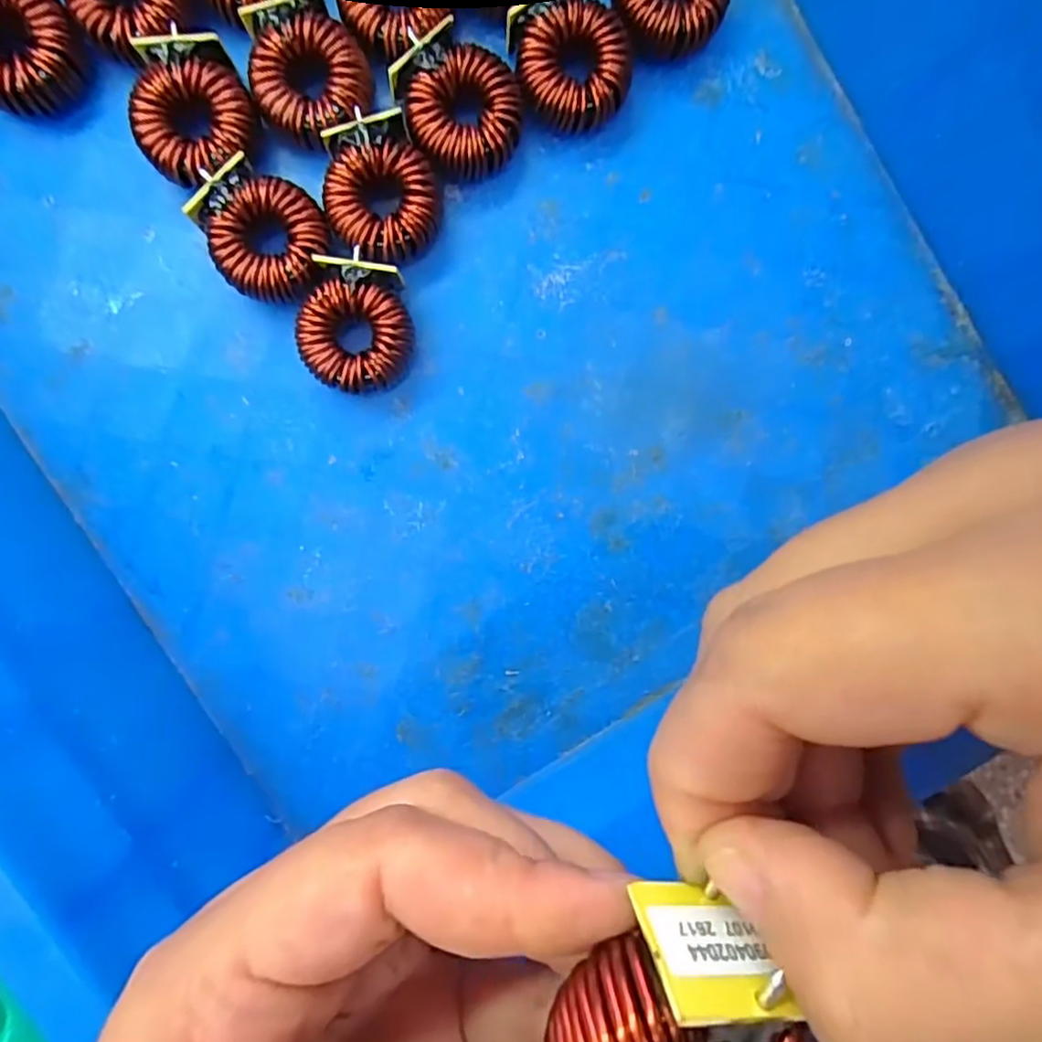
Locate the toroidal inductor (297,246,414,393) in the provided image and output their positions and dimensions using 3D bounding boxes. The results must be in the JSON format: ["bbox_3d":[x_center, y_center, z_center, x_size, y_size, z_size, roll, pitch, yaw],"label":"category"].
[{"bbox_3d":[-0.053,-0.063,0.205,0.034,0.020,0.040,-2,93,-4],"label":"toroidal inductor"}]

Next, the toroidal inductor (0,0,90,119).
[{"bbox_3d":[-0.154,-0.147,0.195,0.034,0.018,0.035,0,93,-4],"label":"toroidal inductor"}]

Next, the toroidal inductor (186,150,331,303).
[{"bbox_3d":[-0.081,-0.091,0.203,0.035,0.020,0.041,-33,94,-2],"label":"toroidal inductor"}]

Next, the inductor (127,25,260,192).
[{"bbox_3d":[-0.103,-0.129,0.200,0.035,0.019,0.041,-24,94,-3],"label":"inductor"}]

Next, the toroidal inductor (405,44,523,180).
[{"bbox_3d":[-0.017,-0.129,0.204,0.036,0.018,0.035,0,93,-4],"label":"toroidal inductor"}]

